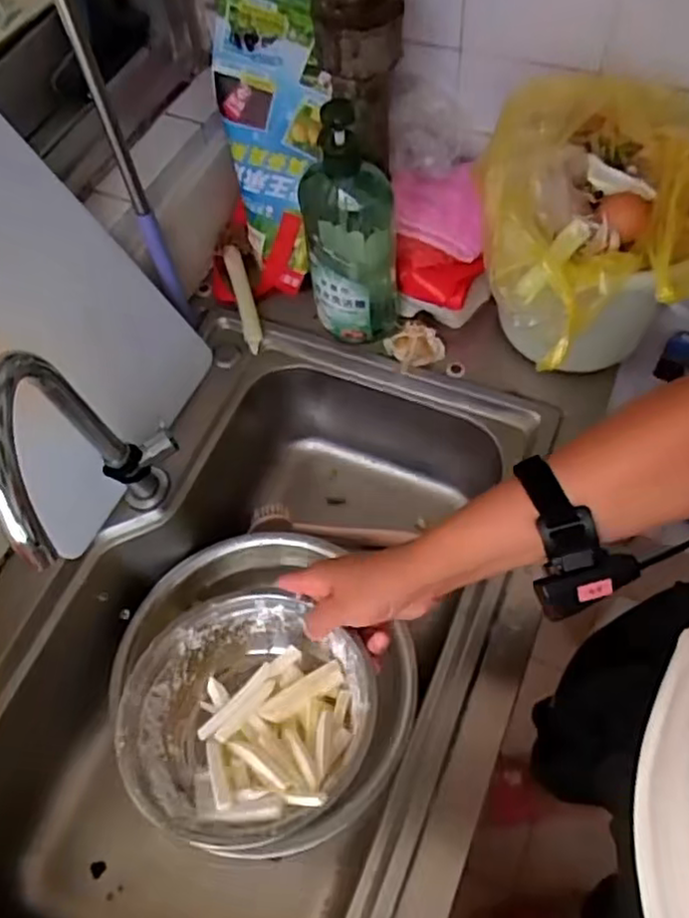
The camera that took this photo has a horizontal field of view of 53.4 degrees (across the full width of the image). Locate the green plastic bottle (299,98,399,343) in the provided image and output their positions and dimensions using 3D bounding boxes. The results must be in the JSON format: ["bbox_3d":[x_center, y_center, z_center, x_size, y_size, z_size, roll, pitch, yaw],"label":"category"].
[{"bbox_3d":[0.007,-0.240,0.744,0.097,0.289,0.083,1,61,5],"label":"green plastic bottle"}]

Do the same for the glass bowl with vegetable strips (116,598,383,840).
[{"bbox_3d":[-0.071,0.187,0.515,0.180,0.076,0.171,-2,61,3],"label":"glass bowl with vegetable strips"}]

